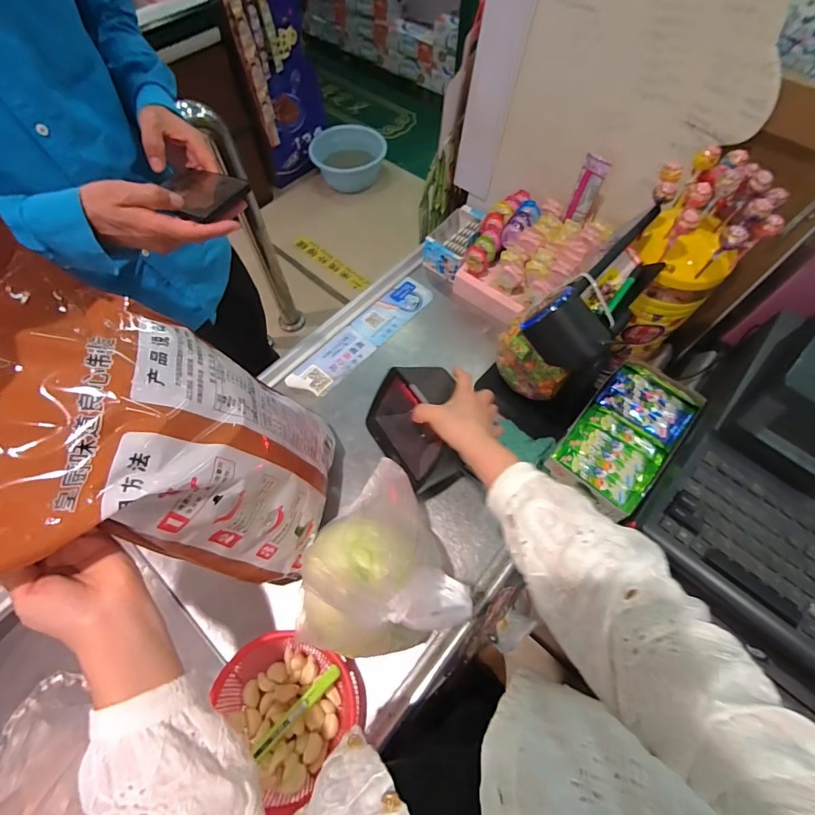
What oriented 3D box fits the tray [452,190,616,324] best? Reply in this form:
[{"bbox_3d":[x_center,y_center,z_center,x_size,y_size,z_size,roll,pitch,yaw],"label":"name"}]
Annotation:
[{"bbox_3d":[0.219,-0.266,0.742,0.208,0.143,0.161,39,69,17],"label":"tray"}]

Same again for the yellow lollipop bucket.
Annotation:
[{"bbox_3d":[0.377,-0.207,0.587,0.126,0.280,0.138,0,63,0],"label":"yellow lollipop bucket"}]

